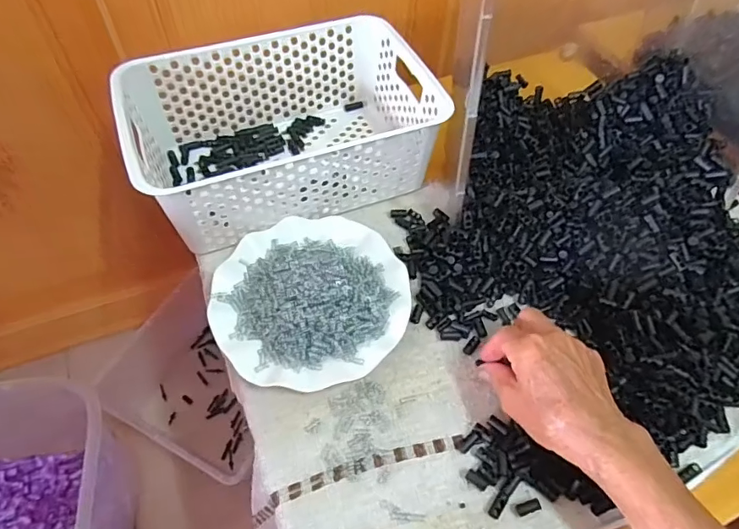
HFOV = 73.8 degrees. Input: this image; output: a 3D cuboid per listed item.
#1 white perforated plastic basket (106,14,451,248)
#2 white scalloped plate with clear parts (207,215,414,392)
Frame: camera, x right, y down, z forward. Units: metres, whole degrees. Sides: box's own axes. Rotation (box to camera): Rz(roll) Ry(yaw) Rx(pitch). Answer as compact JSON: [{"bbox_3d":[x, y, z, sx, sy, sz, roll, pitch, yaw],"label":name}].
[{"bbox_3d":[-0.093,-0.148,0.541,0.300,0.112,0.195,-18,58,-14],"label":"white perforated plastic basket"},{"bbox_3d":[-0.055,0.023,0.461,0.178,0.047,0.175,1,55,-2],"label":"white scalloped plate with clear parts"}]

